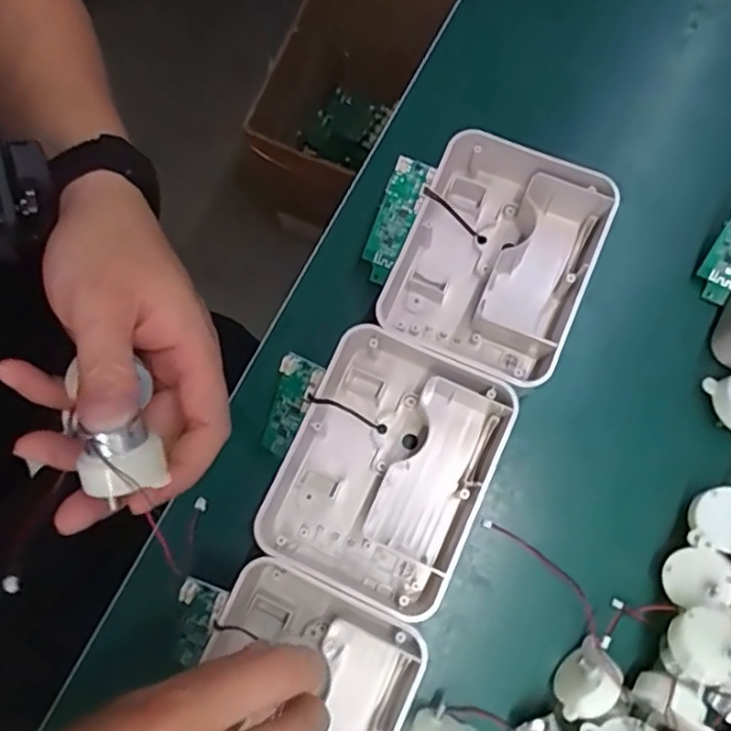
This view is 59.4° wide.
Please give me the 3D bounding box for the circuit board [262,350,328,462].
[{"bbox_3d":[-0.042,0.024,0.344,0.021,0.008,0.062,26,117,6],"label":"circuit board"}]

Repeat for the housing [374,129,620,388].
[{"bbox_3d":[0.075,-0.059,0.364,0.105,0.045,0.125,27,80,6],"label":"housing"}]

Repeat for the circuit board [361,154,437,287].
[{"bbox_3d":[0.016,-0.081,0.362,0.022,0.007,0.069,23,102,6],"label":"circuit board"}]

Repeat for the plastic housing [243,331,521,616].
[{"bbox_3d":[0.014,0.054,0.340,0.104,0.037,0.129,26,79,6],"label":"plastic housing"}]

